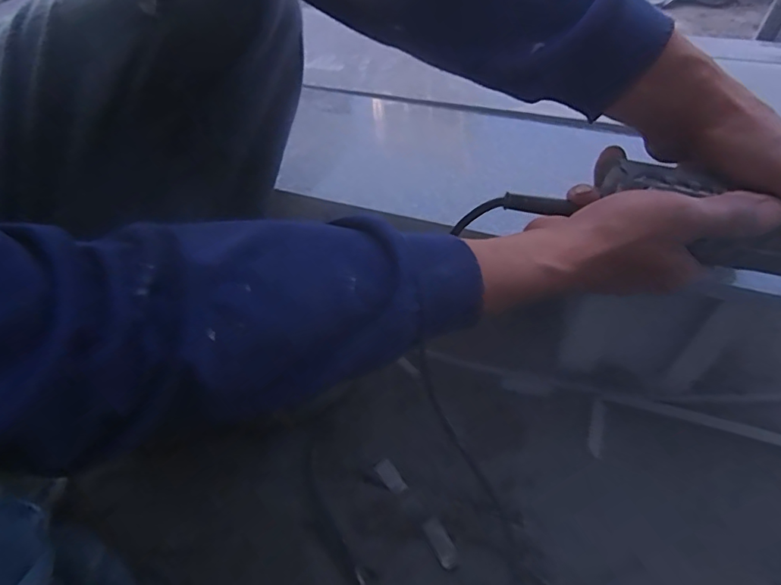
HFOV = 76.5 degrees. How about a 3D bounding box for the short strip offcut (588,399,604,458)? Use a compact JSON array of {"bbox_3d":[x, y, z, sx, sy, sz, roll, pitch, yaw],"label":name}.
[{"bbox_3d":[0.223,0.146,0.536,0.014,0.004,0.060,10,66,12],"label":"short strip offcut"}]

